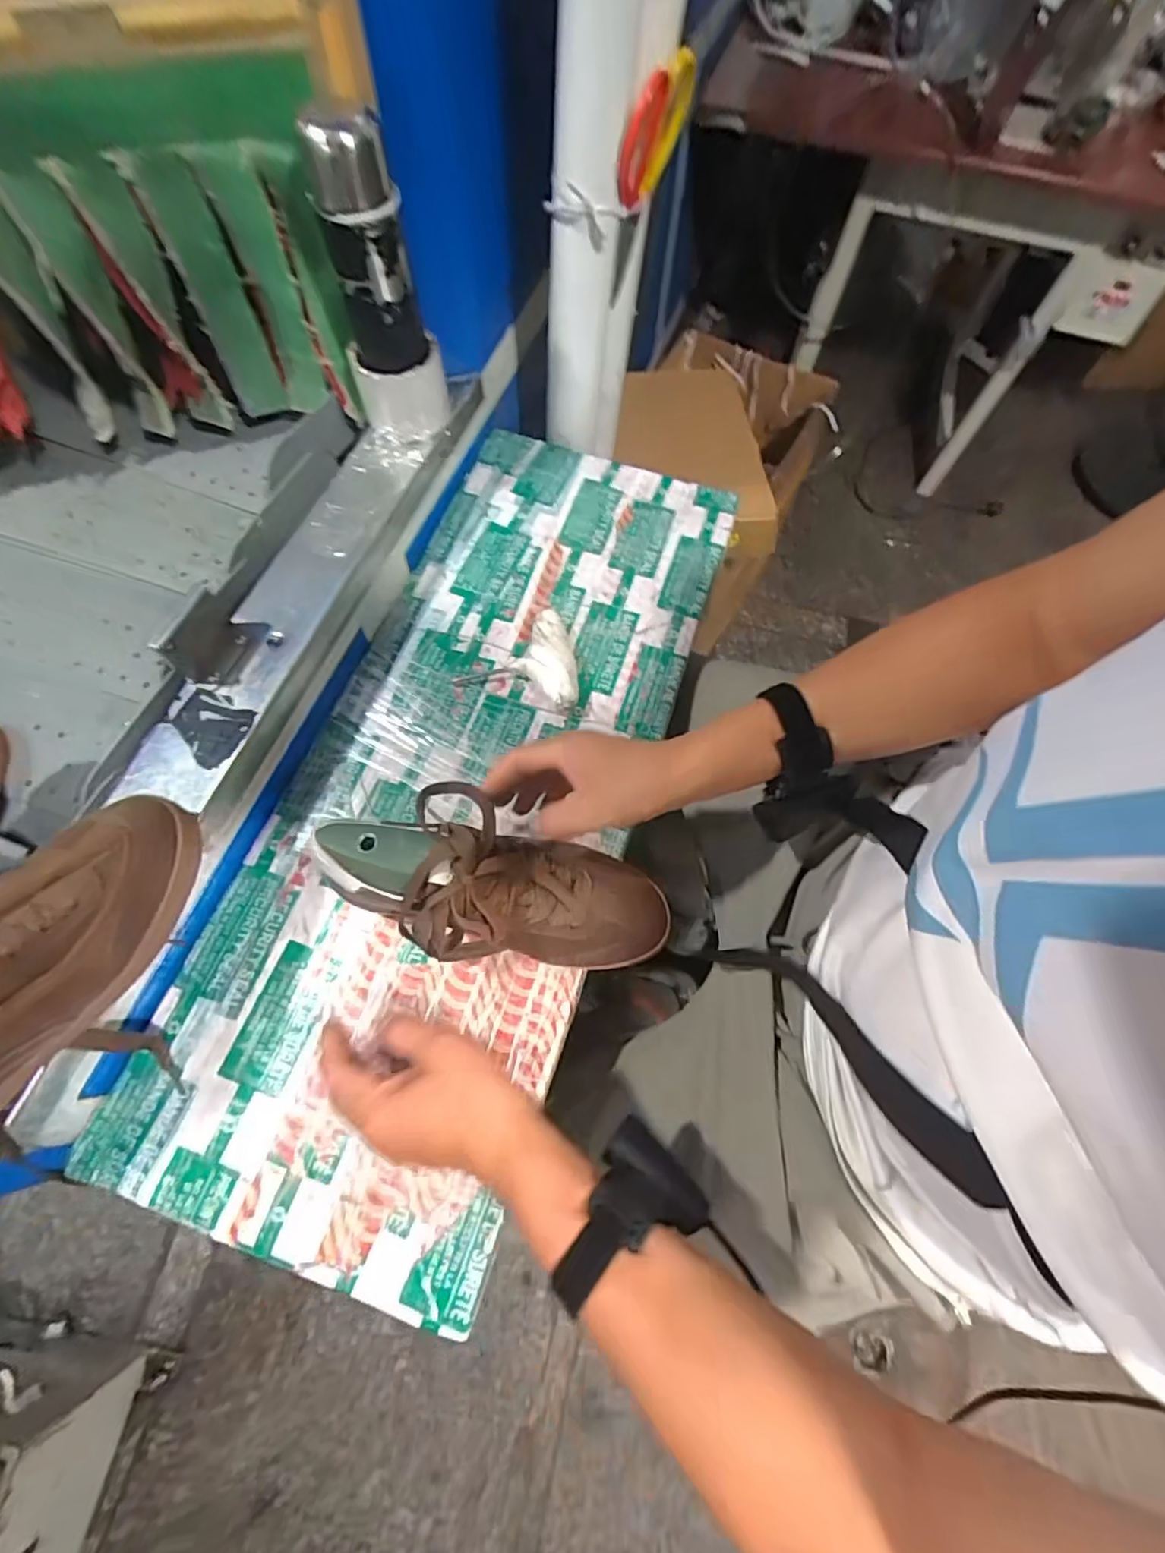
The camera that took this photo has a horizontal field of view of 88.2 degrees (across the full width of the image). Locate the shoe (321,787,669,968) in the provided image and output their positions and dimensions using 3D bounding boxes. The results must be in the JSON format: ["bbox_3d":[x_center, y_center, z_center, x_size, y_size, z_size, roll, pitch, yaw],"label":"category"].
[{"bbox_3d":[-0.064,0.083,0.468,0.270,0.106,0.113,15,67,-11],"label":"shoe"}]

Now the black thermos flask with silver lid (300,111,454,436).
[{"bbox_3d":[-0.184,-0.438,0.553,0.088,0.230,0.086,-14,68,-7],"label":"black thermos flask with silver lid"}]

